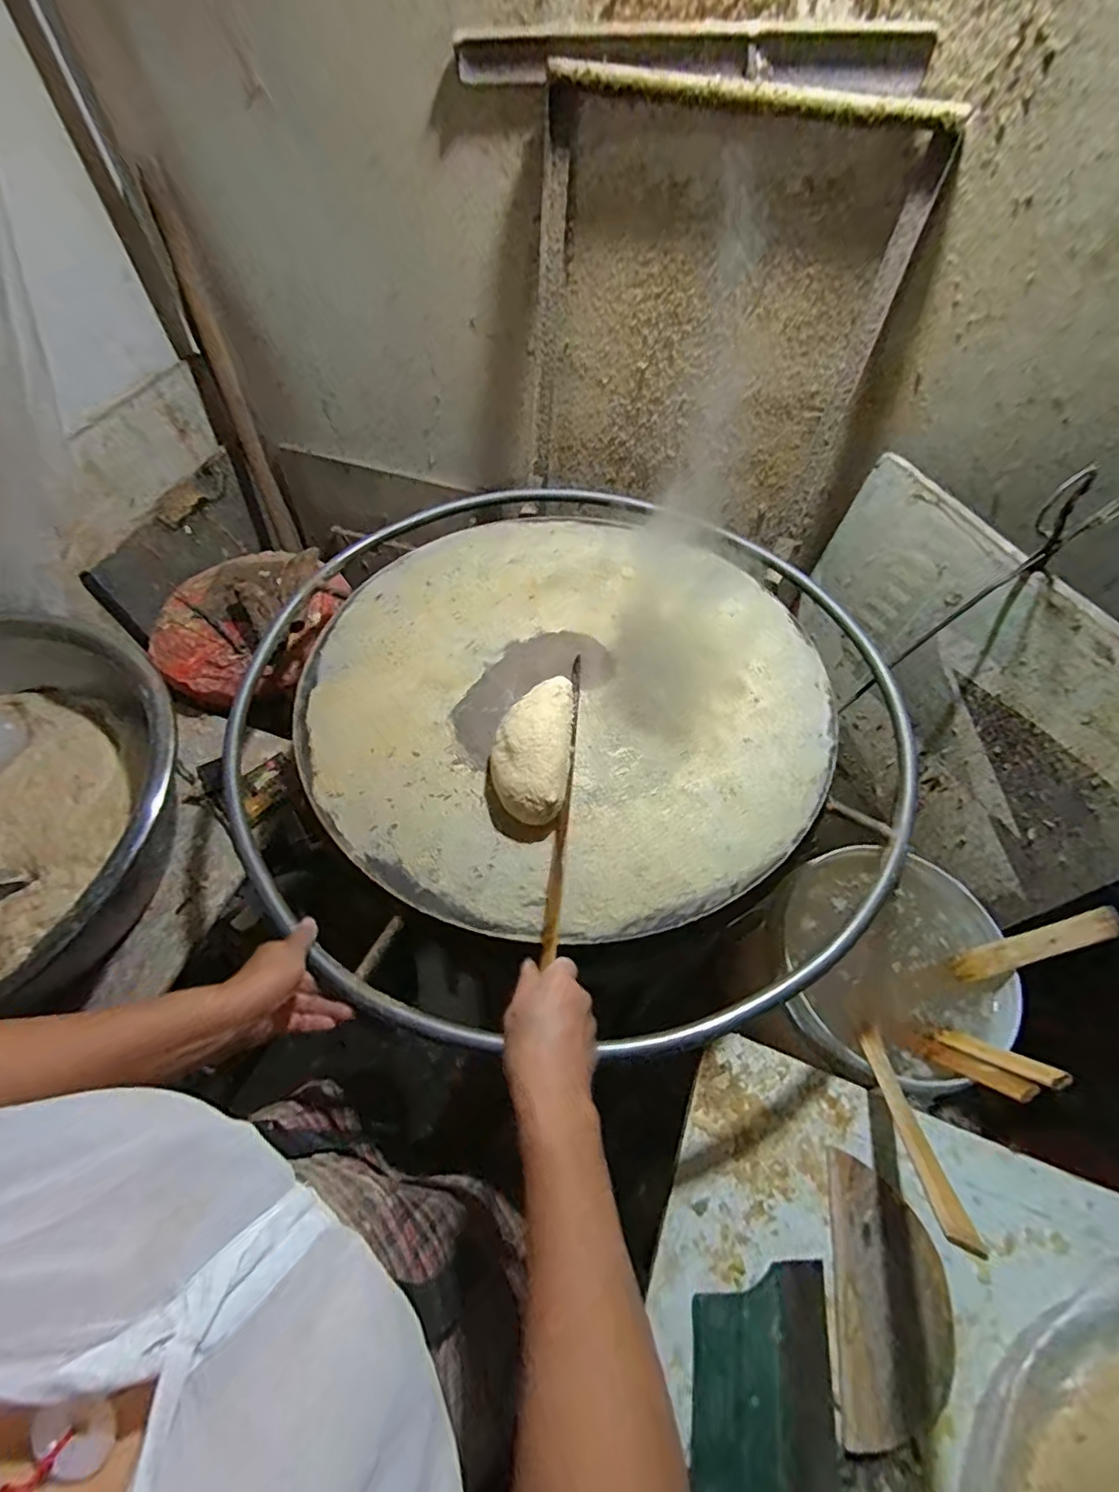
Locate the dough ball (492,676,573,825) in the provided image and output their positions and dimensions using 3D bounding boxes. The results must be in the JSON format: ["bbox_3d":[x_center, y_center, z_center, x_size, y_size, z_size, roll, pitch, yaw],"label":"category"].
[{"bbox_3d":[-0.027,-0.007,0.612,0.075,0.062,0.178,5,56,3],"label":"dough ball"}]

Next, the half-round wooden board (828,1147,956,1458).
[{"bbox_3d":[0.314,0.522,0.538,0.109,0.008,0.204,10,57,6],"label":"half-round wooden board"}]

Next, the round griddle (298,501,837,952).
[{"bbox_3d":[0.007,-0.085,0.706,0.607,0.026,0.611,0,56,0],"label":"round griddle"}]

